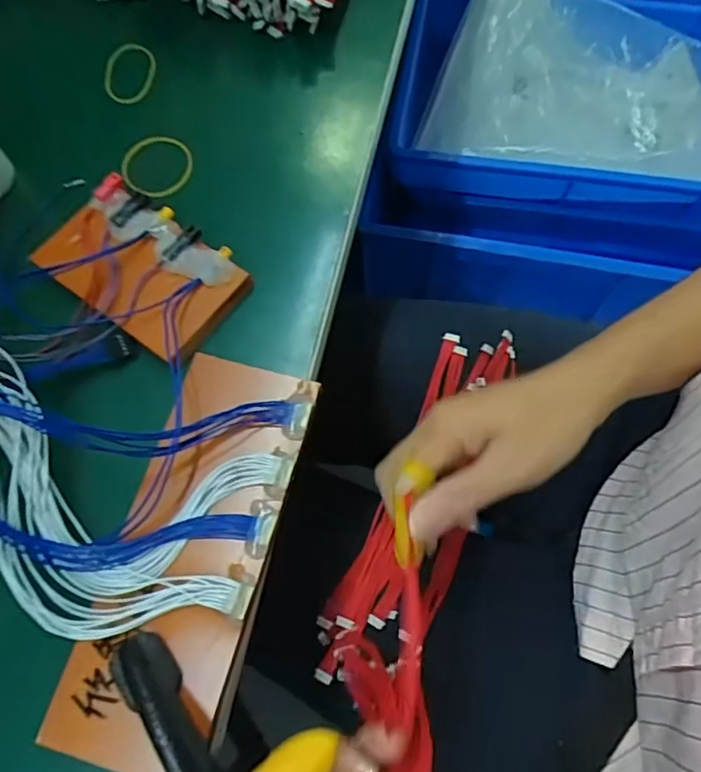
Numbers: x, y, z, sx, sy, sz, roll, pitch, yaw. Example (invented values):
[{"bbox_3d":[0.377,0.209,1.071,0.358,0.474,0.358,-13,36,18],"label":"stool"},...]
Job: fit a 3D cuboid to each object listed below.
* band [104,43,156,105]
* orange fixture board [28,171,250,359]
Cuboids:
[{"bbox_3d":[-0.162,-0.227,0.438,0.040,0.009,0.060,-20,69,2],"label":"band"},{"bbox_3d":[-0.124,-0.072,0.355,0.119,0.016,0.072,34,73,15],"label":"orange fixture board"}]

